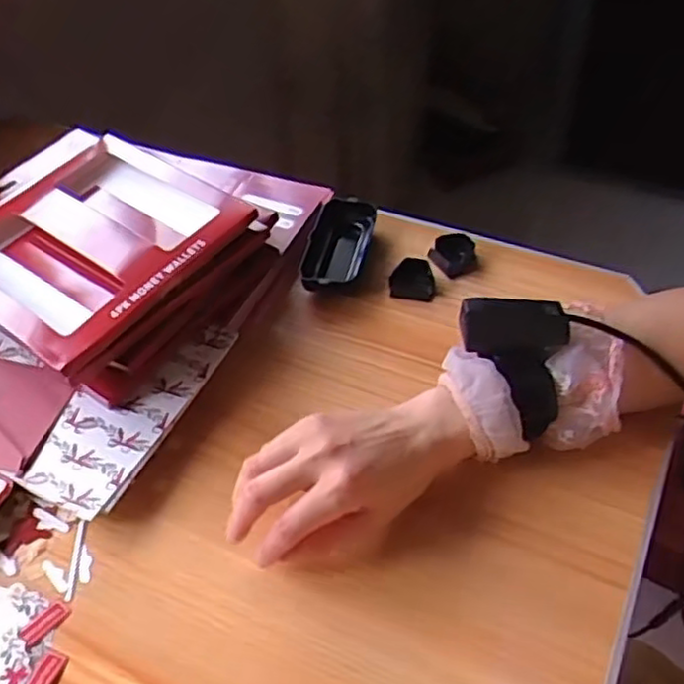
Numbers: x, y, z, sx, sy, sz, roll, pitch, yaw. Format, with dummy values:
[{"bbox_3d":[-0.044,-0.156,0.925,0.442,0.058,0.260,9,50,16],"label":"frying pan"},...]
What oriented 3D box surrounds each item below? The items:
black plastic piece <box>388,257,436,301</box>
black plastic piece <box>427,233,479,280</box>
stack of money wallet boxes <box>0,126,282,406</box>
[{"bbox_3d":[0.061,-0.055,0.618,0.038,0.020,0.034,-5,48,1],"label":"black plastic piece"},{"bbox_3d":[0.102,-0.079,0.636,0.041,0.022,0.034,-8,48,-2],"label":"black plastic piece"},{"bbox_3d":[-0.218,-0.081,0.602,0.257,0.080,0.212,28,56,26],"label":"stack of money wallet boxes"}]

